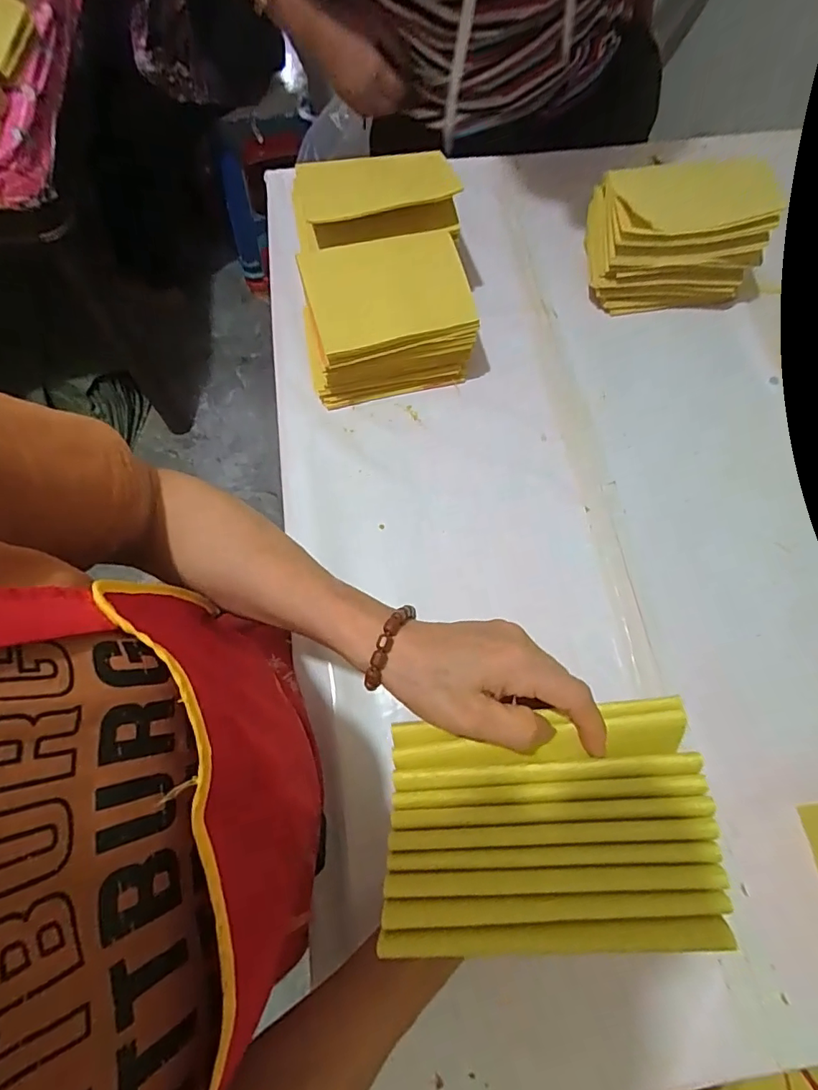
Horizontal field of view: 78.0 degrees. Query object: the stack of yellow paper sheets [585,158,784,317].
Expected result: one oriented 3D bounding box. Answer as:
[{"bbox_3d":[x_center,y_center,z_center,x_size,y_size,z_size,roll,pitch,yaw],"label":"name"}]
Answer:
[{"bbox_3d":[0.295,-0.356,0.574,0.172,0.103,0.128,3,69,0],"label":"stack of yellow paper sheets"}]

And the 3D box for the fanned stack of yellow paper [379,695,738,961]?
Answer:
[{"bbox_3d":[0.069,0.141,0.256,0.161,0.030,0.104,-4,69,-2],"label":"fanned stack of yellow paper"}]

